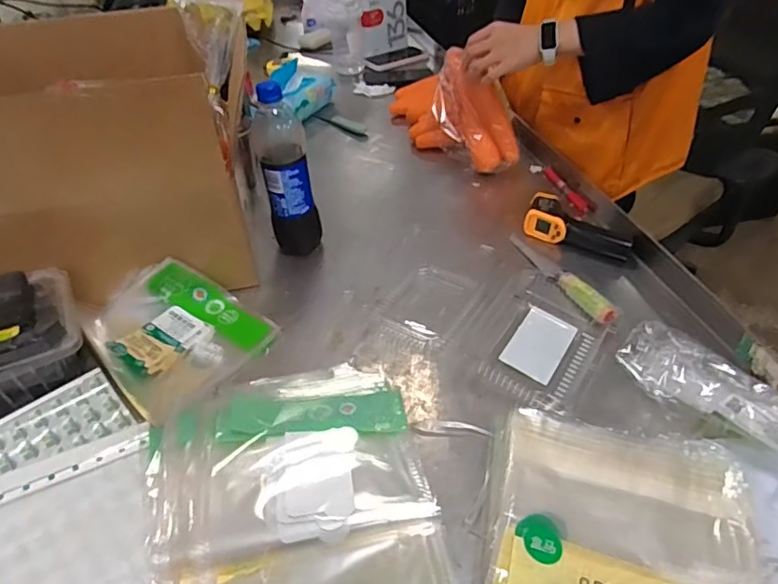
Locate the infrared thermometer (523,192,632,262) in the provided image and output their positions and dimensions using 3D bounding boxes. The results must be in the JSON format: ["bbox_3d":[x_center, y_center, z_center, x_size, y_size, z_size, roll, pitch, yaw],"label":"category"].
[{"bbox_3d":[0.272,-0.097,0.783,0.147,0.034,0.071,17,47,24],"label":"infrared thermometer"}]

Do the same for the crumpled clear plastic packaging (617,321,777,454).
[{"bbox_3d":[0.352,0.116,0.526,0.083,0.063,0.259,-32,51,-26],"label":"crumpled clear plastic packaging"}]

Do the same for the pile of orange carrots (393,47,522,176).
[{"bbox_3d":[0.093,-0.345,1.002,0.118,0.175,0.337,-23,35,-22],"label":"pile of orange carrots"}]

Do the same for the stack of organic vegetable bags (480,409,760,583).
[{"bbox_3d":[0.192,0.203,0.463,0.207,0.027,0.208,9,44,11],"label":"stack of organic vegetable bags"}]

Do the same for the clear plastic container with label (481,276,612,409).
[{"bbox_3d":[0.183,0.052,0.641,0.122,0.033,0.189,24,48,24],"label":"clear plastic container with label"}]

